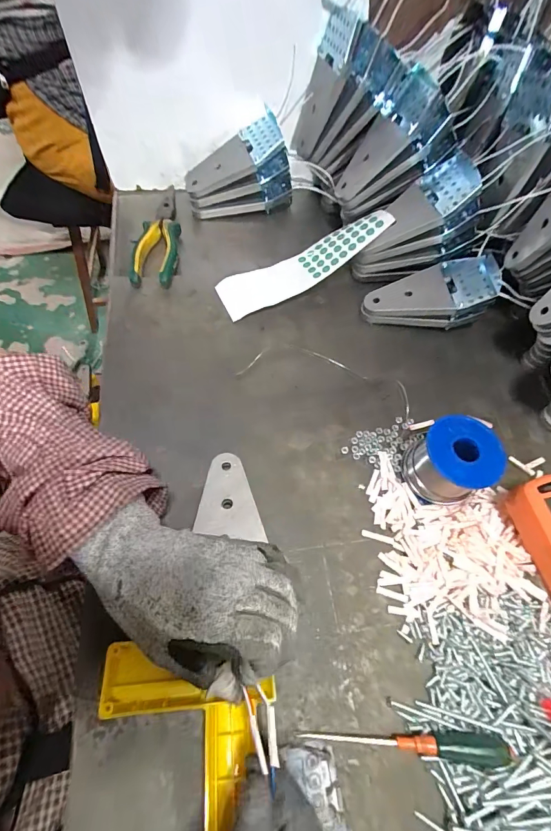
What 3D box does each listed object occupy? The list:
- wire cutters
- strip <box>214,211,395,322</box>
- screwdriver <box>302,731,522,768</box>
[{"bbox_3d":[-0.152,-0.237,0.488,0.052,0.032,0.194,-2,63,-1],"label":"wire cutters"},{"bbox_3d":[0.035,-0.183,0.456,0.215,0.025,0.054,-26,65,3],"label":"strip"},{"bbox_3d":[0.090,0.230,0.259,0.143,0.022,0.016,0,63,0],"label":"screwdriver"}]

